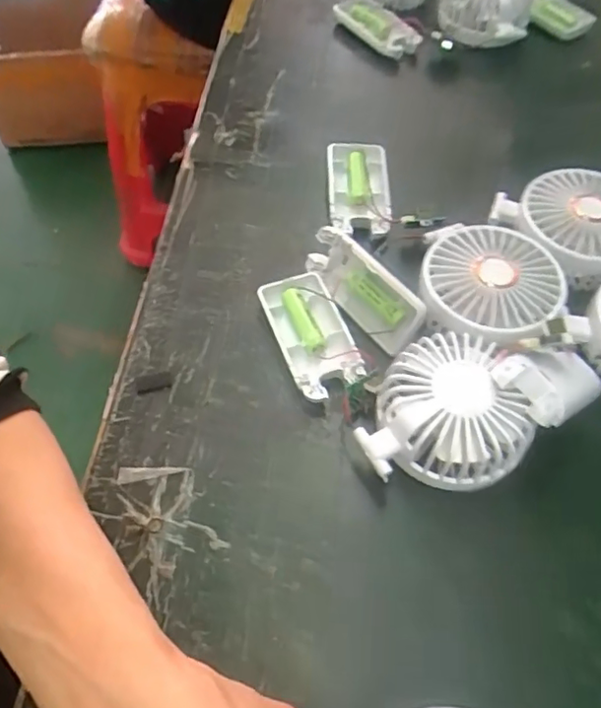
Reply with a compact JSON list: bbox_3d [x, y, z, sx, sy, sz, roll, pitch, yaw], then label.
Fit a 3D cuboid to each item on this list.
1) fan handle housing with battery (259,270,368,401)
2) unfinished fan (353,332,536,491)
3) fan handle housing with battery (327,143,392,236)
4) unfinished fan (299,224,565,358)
[{"bbox_3d":[0.007,-0.012,0.383,0.042,0.016,0.089,-19,60,-12],"label":"fan handle housing with battery"},{"bbox_3d":[0.076,0.036,0.334,0.087,0.049,0.081,0,58,0],"label":"unfinished fan"},{"bbox_3d":[0.045,-0.124,0.452,0.048,0.023,0.086,0,58,0],"label":"fan handle housing with battery"},{"bbox_3d":[0.084,-0.046,0.388,0.162,0.047,0.098,15,59,9],"label":"unfinished fan"}]

